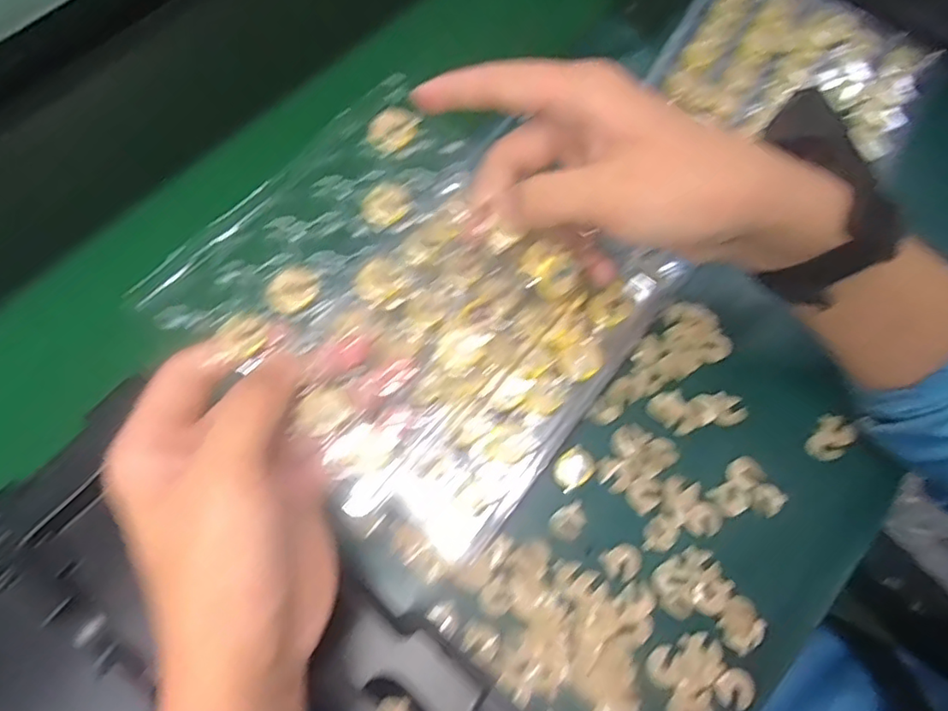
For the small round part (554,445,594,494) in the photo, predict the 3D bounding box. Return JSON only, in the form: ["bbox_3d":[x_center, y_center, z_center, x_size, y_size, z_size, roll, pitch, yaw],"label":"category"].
[{"bbox_3d":[0.058,0.065,0.351,0.025,0.004,0.019,-32,72,-13],"label":"small round part"}]

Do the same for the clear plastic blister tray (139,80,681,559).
[{"bbox_3d":[-0.022,-0.028,0.295,0.193,0.032,0.180,41,73,-6],"label":"clear plastic blister tray"}]

